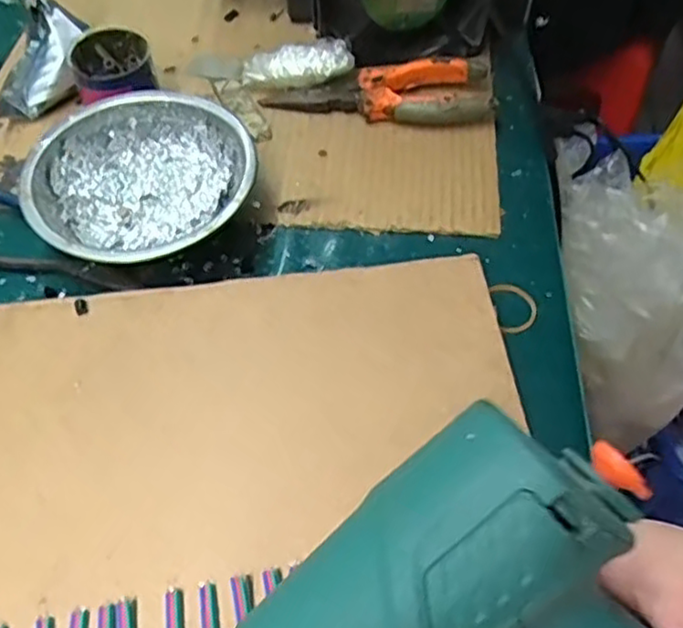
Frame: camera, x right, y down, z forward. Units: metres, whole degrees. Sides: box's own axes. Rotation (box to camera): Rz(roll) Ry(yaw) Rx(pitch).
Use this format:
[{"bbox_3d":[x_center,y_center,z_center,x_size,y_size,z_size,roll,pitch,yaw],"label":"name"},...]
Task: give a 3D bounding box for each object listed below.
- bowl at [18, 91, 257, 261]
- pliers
[{"bbox_3d":[-0.113,-0.071,0.400,0.122,0.044,0.118,0,53,0],"label":"bowl"},{"bbox_3d":[0.026,-0.151,0.469,0.145,0.027,0.041,1,53,1],"label":"pliers"}]

